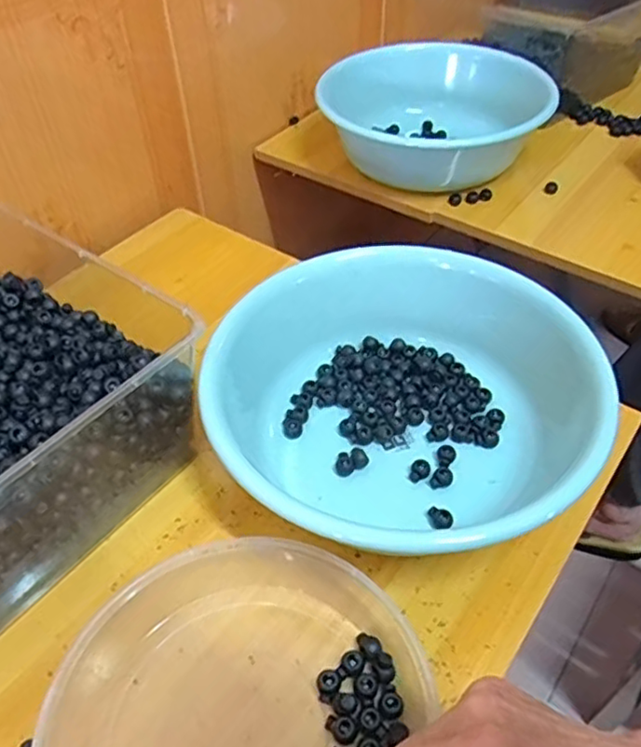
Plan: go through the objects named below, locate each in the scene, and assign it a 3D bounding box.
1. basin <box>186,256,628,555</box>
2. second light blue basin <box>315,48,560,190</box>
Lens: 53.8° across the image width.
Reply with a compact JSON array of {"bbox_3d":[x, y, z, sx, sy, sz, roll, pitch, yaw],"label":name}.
[{"bbox_3d":[0.063,0.026,0.511,0.293,0.098,0.271,-1,48,1],"label":"basin"},{"bbox_3d":[0.140,-0.330,0.824,0.251,0.106,0.216,-35,56,-27],"label":"second light blue basin"}]

